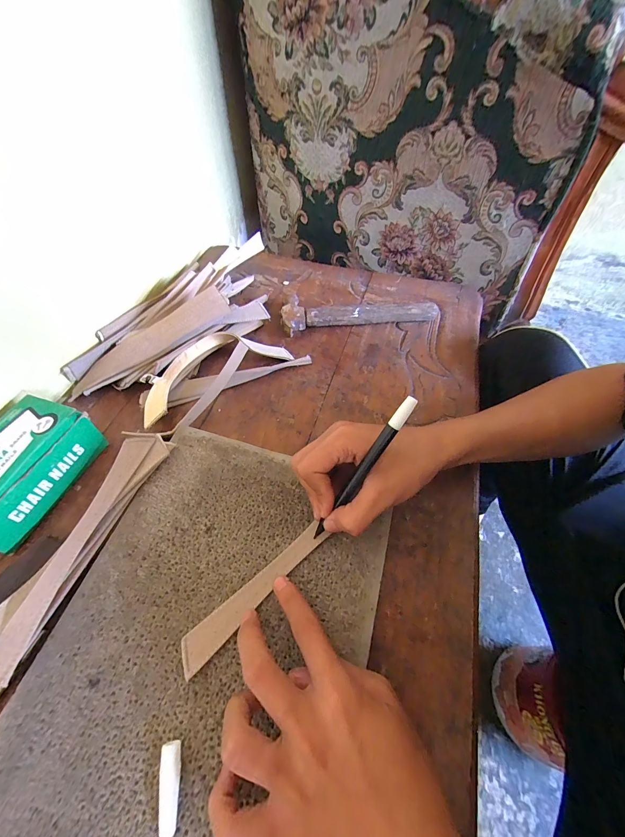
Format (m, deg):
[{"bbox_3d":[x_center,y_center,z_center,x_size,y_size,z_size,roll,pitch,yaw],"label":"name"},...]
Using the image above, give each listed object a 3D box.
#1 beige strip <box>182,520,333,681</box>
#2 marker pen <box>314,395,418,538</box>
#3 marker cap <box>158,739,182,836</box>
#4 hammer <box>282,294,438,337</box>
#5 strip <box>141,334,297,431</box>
[{"bbox_3d":[-0.040,0.127,0.245,0.128,0.006,0.021,-37,63,-24],"label":"beige strip"},{"bbox_3d":[0.034,0.041,0.241,0.009,0.137,0.008,40,22,25],"label":"marker pen"},{"bbox_3d":[-0.080,0.207,0.184,0.010,0.010,0.037,-10,55,-7],"label":"marker cap"},{"bbox_3d":[0.062,-0.151,0.452,0.204,0.025,0.058,-8,55,-6],"label":"hammer"},{"bbox_3d":[-0.115,-0.059,0.376,0.181,0.027,0.069,-35,62,-22],"label":"strip"}]

